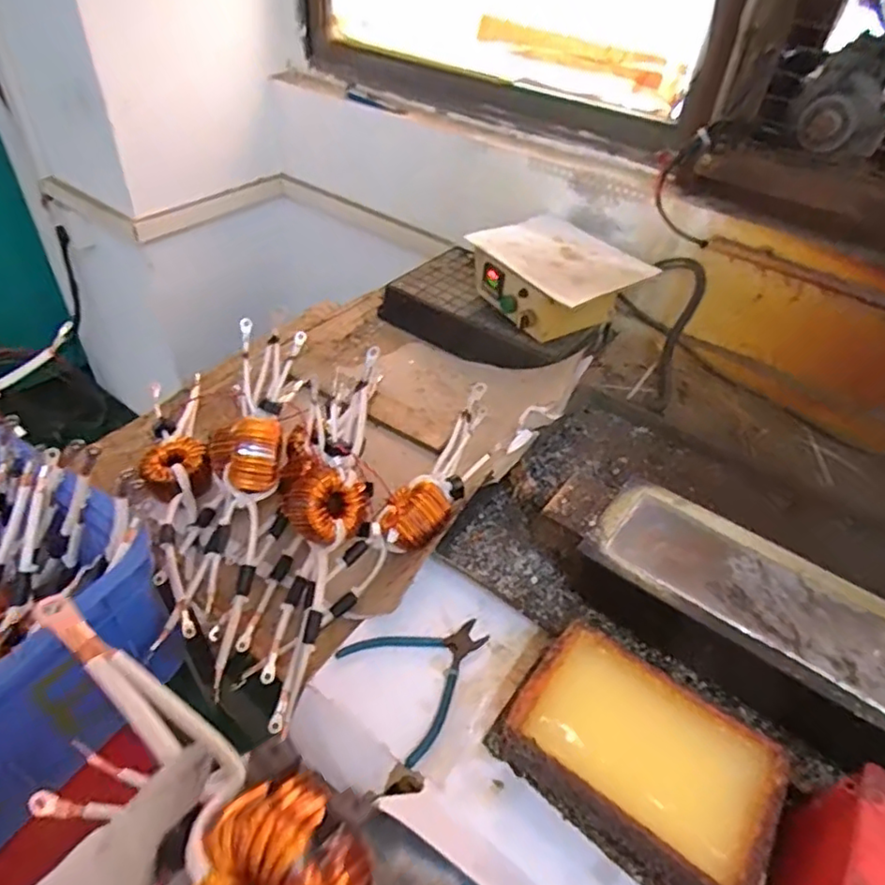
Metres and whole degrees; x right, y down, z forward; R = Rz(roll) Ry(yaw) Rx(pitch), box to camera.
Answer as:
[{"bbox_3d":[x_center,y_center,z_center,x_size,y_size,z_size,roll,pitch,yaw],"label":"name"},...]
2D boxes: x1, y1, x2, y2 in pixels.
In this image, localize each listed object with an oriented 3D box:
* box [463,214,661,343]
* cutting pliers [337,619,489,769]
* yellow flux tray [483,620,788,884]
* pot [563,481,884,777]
[{"bbox_3d":[0.182,-0.264,0.977,0.191,0.113,0.239,-24,50,-28],"label":"box"},{"bbox_3d":[-0.013,0.218,0.588,0.133,0.008,0.125,-25,51,-29],"label":"cutting pliers"},{"bbox_3d":[0.166,0.268,0.510,0.223,0.065,0.137,30,48,24],"label":"yellow flux tray"},{"bbox_3d":[0.328,0.187,0.592,0.391,0.080,0.154,30,48,25],"label":"pot"}]

